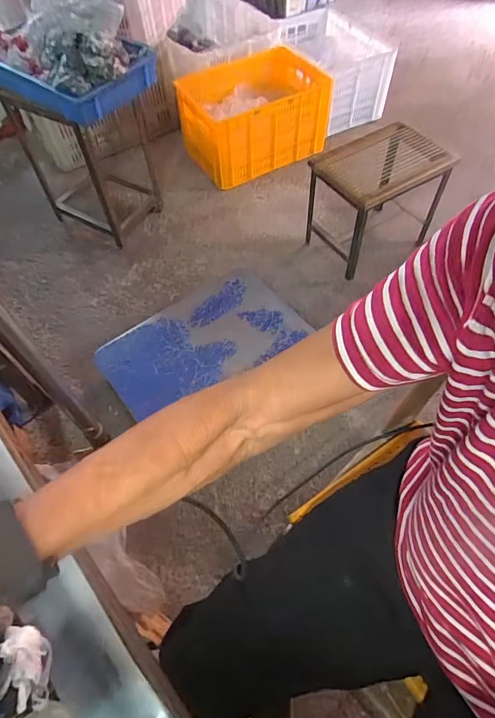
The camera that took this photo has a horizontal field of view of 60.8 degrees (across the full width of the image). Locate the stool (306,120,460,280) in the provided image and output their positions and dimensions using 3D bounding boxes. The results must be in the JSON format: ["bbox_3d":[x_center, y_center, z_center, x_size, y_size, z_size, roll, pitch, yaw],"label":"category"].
[{"bbox_3d":[0.376,-0.469,1.269,0.334,0.306,0.237,-29,61,-15],"label":"stool"}]

